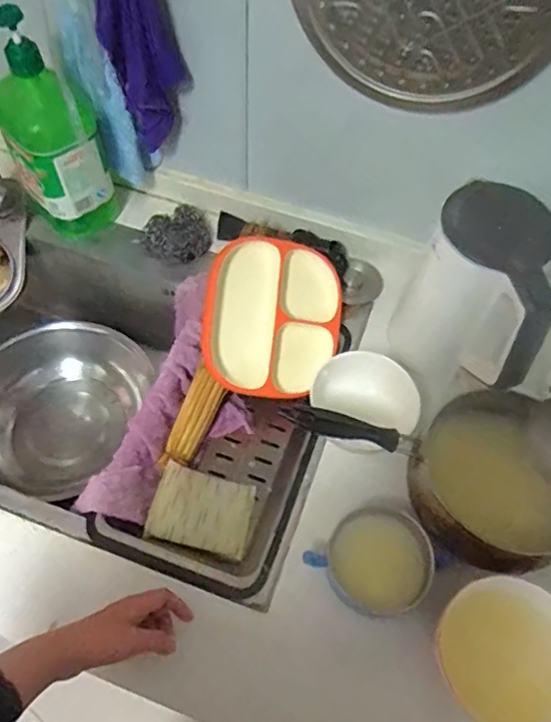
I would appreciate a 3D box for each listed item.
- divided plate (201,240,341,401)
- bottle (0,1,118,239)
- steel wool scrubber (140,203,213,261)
[{"bbox_3d":[-0.002,-0.056,0.734,0.180,0.028,0.202,7,86,-19],"label":"divided plate"},{"bbox_3d":[-0.294,-0.292,0.748,0.120,0.277,0.099,-21,62,-15],"label":"bottle"},{"bbox_3d":[-0.139,-0.184,0.823,0.095,0.036,0.082,-34,66,-21],"label":"steel wool scrubber"}]

